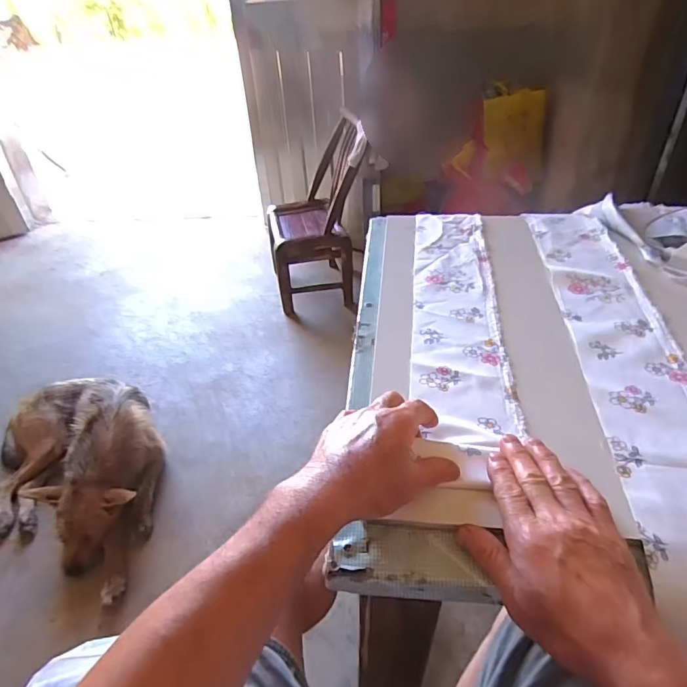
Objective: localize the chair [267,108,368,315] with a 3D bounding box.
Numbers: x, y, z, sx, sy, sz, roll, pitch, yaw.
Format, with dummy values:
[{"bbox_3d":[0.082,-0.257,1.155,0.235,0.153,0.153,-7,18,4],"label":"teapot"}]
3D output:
[{"bbox_3d":[-0.108,-0.487,1.720,0.336,0.587,0.399,-9,39,-7],"label":"chair"}]

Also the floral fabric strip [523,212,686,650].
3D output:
[{"bbox_3d":[0.324,0.000,0.552,0.109,0.042,0.639,4,39,9],"label":"floral fabric strip"}]

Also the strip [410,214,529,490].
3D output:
[{"bbox_3d":[0.145,-0.053,0.597,0.109,0.014,0.549,3,38,8],"label":"strip"}]

